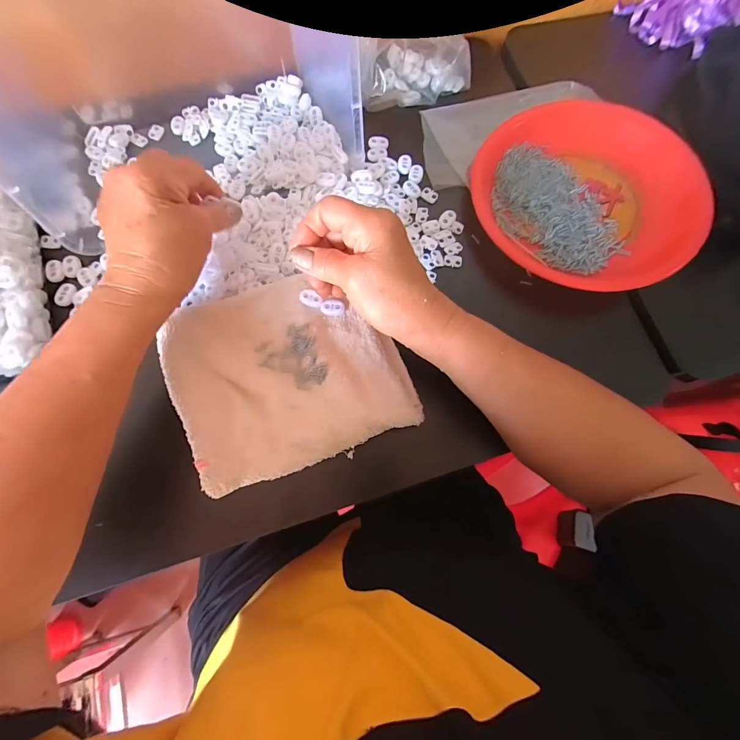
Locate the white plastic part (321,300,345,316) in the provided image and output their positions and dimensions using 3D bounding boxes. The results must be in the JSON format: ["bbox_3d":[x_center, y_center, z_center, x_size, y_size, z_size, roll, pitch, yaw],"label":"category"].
[{"bbox_3d":[-0.034,-0.057,0.320,0.021,0.006,0.012,2,75,-3],"label":"white plastic part"}]

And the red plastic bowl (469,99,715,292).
[{"bbox_3d":[0.228,-0.191,0.359,0.217,0.041,0.217,1,75,-3],"label":"red plastic bowl"}]

